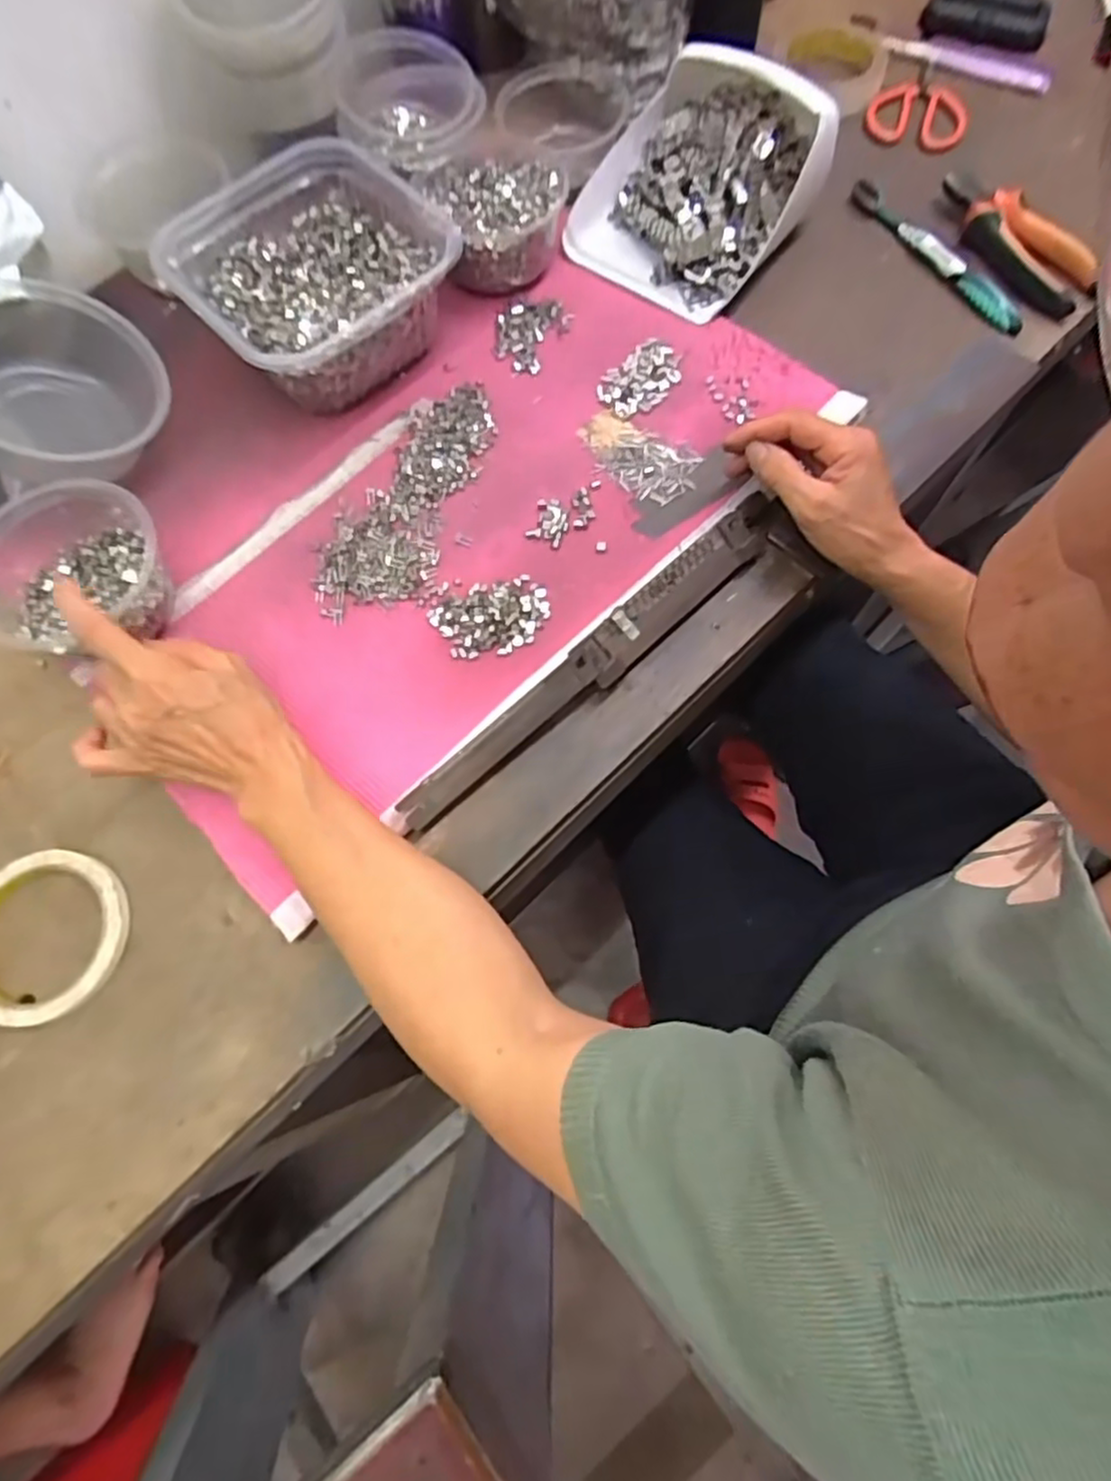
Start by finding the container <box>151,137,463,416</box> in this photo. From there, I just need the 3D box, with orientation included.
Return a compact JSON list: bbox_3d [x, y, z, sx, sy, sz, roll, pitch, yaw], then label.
[{"bbox_3d":[-0.173,-0.333,0.520,0.174,0.062,0.177,-40,73,-11],"label":"container"}]

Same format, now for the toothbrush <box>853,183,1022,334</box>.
[{"bbox_3d":[0.299,-0.384,0.567,0.020,0.019,0.183,-31,72,-8],"label":"toothbrush"}]

